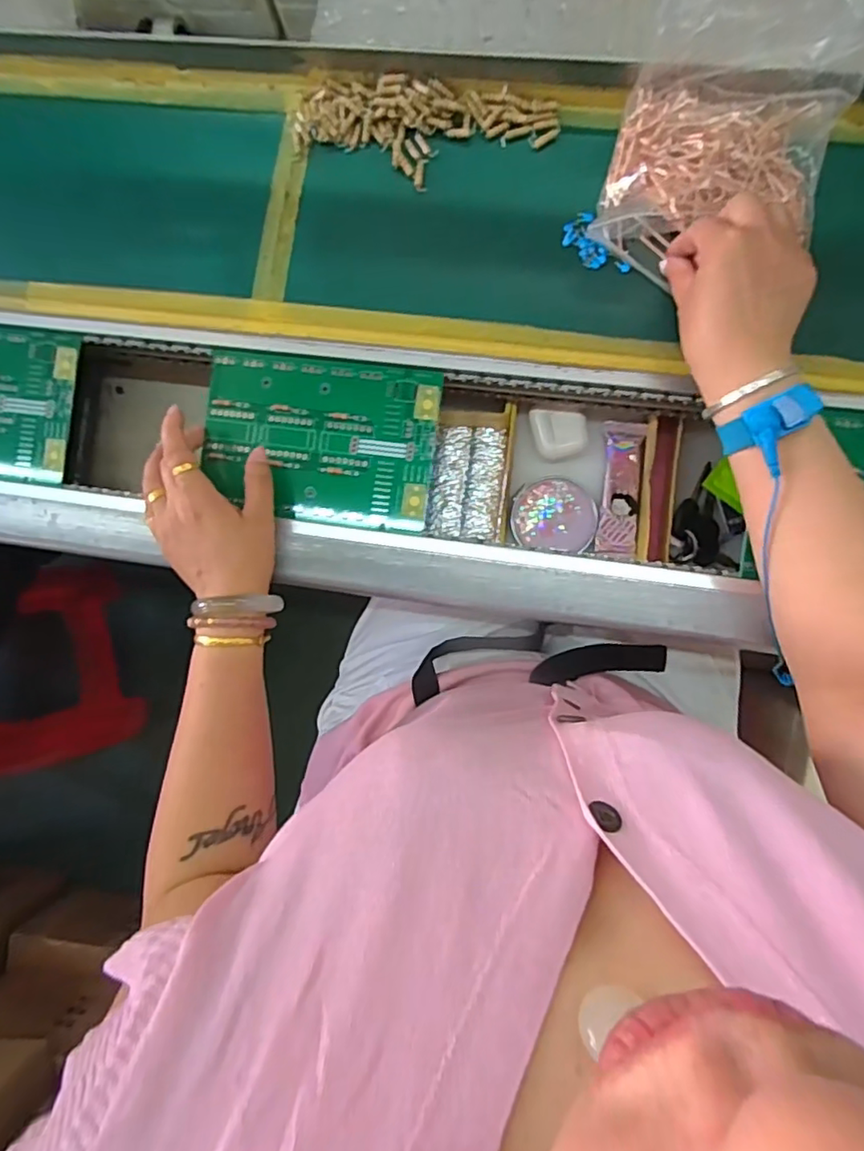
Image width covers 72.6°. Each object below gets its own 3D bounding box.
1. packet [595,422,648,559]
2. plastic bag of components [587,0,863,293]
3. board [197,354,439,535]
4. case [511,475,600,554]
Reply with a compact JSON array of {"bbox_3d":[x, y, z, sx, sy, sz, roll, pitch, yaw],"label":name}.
[{"bbox_3d":[0.156,-0.071,0.487,0.032,0.009,0.110,5,91,5],"label":"packet"},{"bbox_3d":[0.189,-0.283,0.365,0.138,0.088,0.147,11,91,5],"label":"plastic bag of components"},{"bbox_3d":[-0.086,-0.102,0.446,0.176,0.010,0.117,8,91,5],"label":"board"},{"bbox_3d":[0.104,-0.052,0.498,0.070,0.012,0.063,7,91,5],"label":"case"}]

